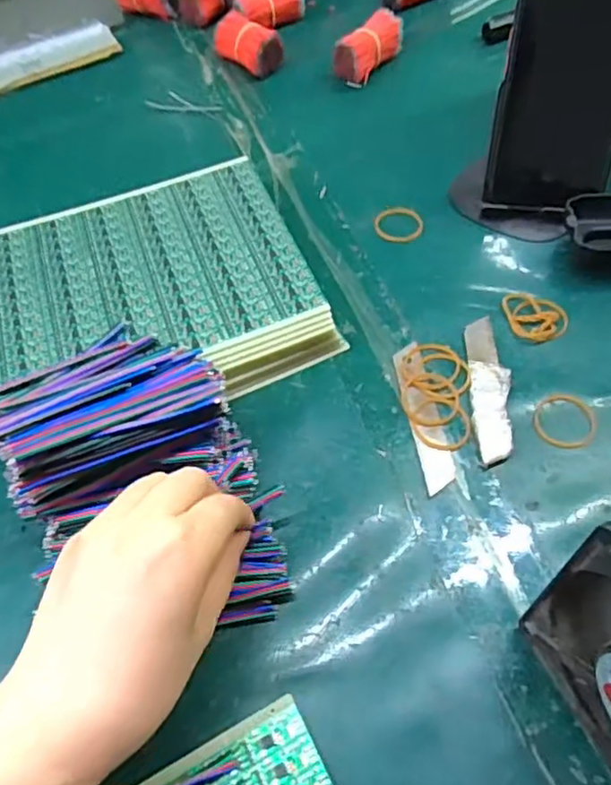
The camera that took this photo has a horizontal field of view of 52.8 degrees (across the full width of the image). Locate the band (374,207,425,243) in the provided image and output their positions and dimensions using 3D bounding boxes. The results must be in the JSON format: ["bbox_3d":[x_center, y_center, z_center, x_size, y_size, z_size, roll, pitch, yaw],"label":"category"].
[{"bbox_3d":[0.067,-0.119,0.439,0.034,0.004,0.031,-2,68,6],"label":"band"}]

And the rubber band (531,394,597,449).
[{"bbox_3d":[0.144,0.015,0.341,0.033,0.004,0.034,-2,56,3],"label":"rubber band"}]

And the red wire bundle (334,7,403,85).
[{"bbox_3d":[0.055,-0.301,0.540,0.034,0.034,0.074,31,64,23],"label":"red wire bundle"}]

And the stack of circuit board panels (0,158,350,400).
[{"bbox_3d":[-0.101,-0.066,0.401,0.190,0.029,0.181,-20,57,-9],"label":"stack of circuit board panels"}]

